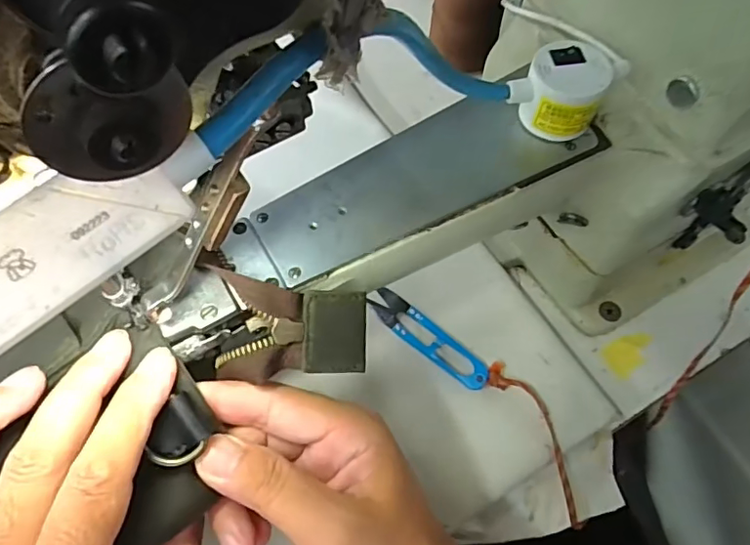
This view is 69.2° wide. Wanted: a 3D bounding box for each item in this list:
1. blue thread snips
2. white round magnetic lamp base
[{"bbox_3d":[0.035,0.042,0.358,0.093,0.005,0.023,37,70,19],"label":"blue thread snips"},{"bbox_3d":[0.086,-0.086,0.261,0.041,0.034,0.034,11,64,8],"label":"white round magnetic lamp base"}]

